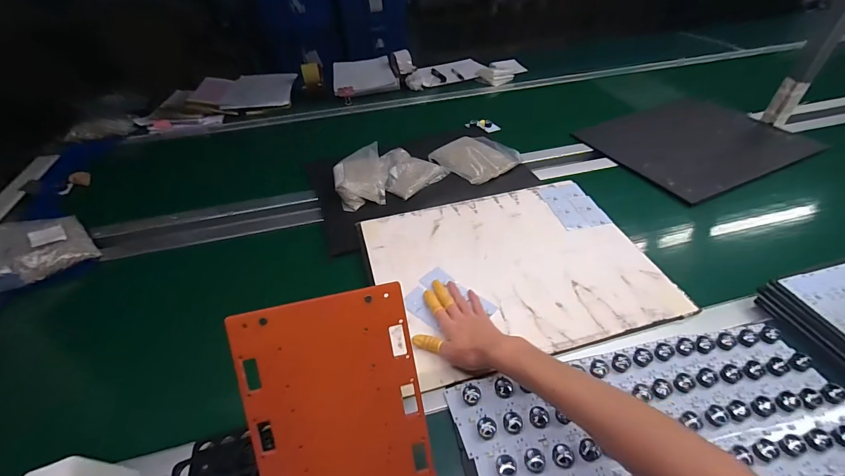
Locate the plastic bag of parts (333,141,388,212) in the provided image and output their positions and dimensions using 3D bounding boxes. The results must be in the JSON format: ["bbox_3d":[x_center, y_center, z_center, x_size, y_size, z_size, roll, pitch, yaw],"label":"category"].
[{"bbox_3d":[-0.142,-0.143,0.833,0.118,0.045,0.174,-8,44,-6],"label":"plastic bag of parts"}]

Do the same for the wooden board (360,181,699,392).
[{"bbox_3d":[0.157,0.042,0.660,0.473,0.013,0.363,-12,45,-10],"label":"wooden board"}]

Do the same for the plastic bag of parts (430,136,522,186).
[{"bbox_3d":[0.123,-0.197,0.892,0.187,0.023,0.163,34,54,32],"label":"plastic bag of parts"}]

